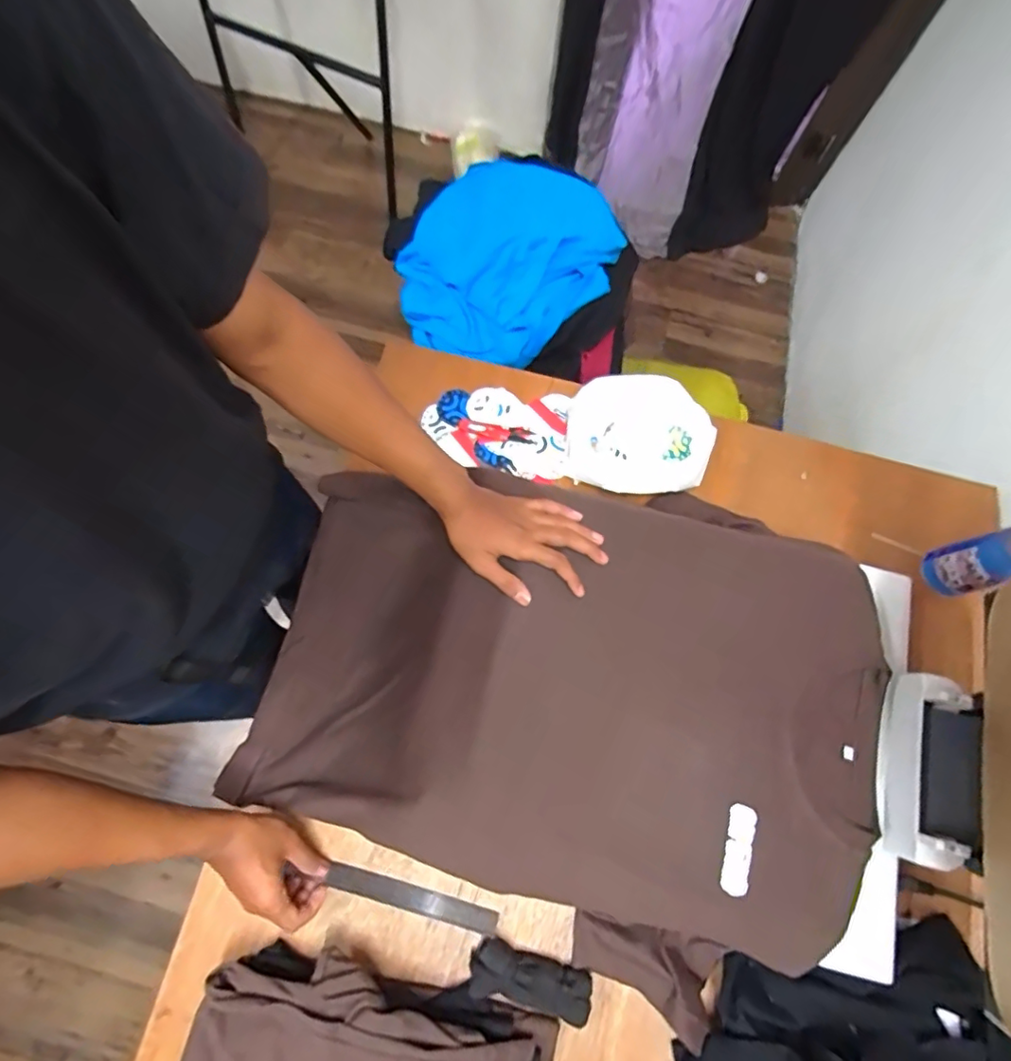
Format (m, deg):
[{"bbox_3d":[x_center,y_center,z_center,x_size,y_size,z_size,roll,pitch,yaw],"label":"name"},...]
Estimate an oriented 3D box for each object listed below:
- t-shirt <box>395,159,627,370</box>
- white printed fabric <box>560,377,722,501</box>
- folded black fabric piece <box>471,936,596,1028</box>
[{"bbox_3d":[0.000,-0.509,1.018,0.386,0.065,0.440,17,75,4],"label":"t-shirt"},{"bbox_3d":[0.182,-0.130,0.765,0.190,0.026,0.157,3,93,2],"label":"white printed fabric"},{"bbox_3d":[0.026,0.473,0.585,0.127,0.030,0.047,18,75,4],"label":"folded black fabric piece"}]

